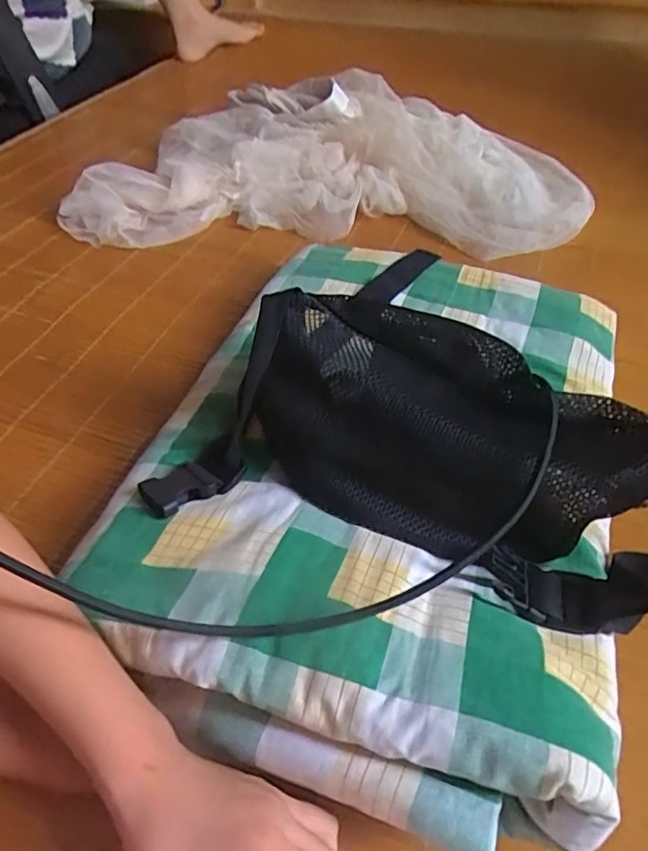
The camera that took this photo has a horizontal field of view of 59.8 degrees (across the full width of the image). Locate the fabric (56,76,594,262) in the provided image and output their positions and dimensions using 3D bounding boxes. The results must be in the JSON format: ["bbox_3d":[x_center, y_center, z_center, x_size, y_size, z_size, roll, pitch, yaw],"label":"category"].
[{"bbox_3d":[0.012,-0.413,0.847,0.646,0.063,0.457,1,47,3],"label":"fabric"}]

